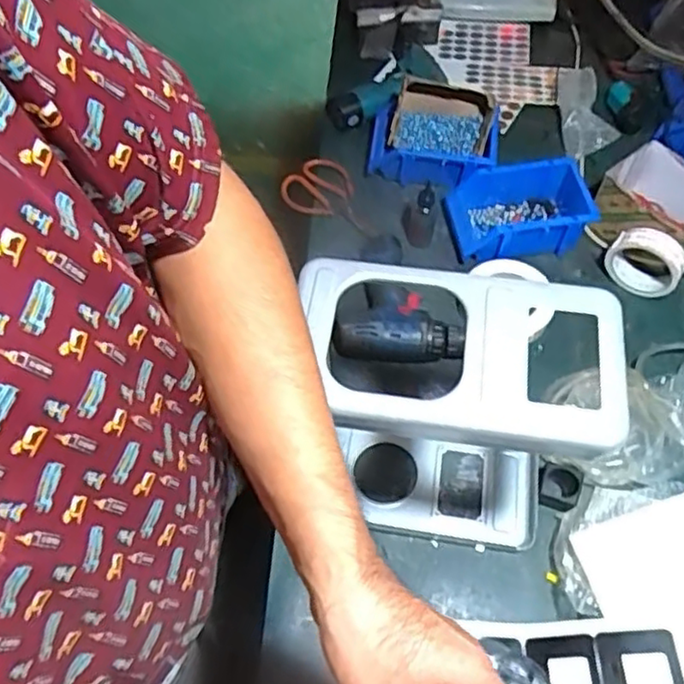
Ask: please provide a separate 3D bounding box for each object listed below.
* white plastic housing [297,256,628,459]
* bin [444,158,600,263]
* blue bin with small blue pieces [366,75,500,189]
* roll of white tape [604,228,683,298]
[{"bbox_3d":[0.088,0.008,0.515,0.252,0.038,0.139,8,60,5],"label":"white plastic housing"},{"bbox_3d":[0.247,-0.183,0.944,0.186,0.085,0.126,-2,60,-1],"label":"bin"},{"bbox_3d":[0.133,-0.307,0.964,0.186,0.111,0.104,14,61,8],"label":"blue bin with small blue pieces"},{"bbox_3d":[0.400,-0.107,0.873,0.094,0.089,0.030,34,65,18],"label":"roll of white tape"}]

